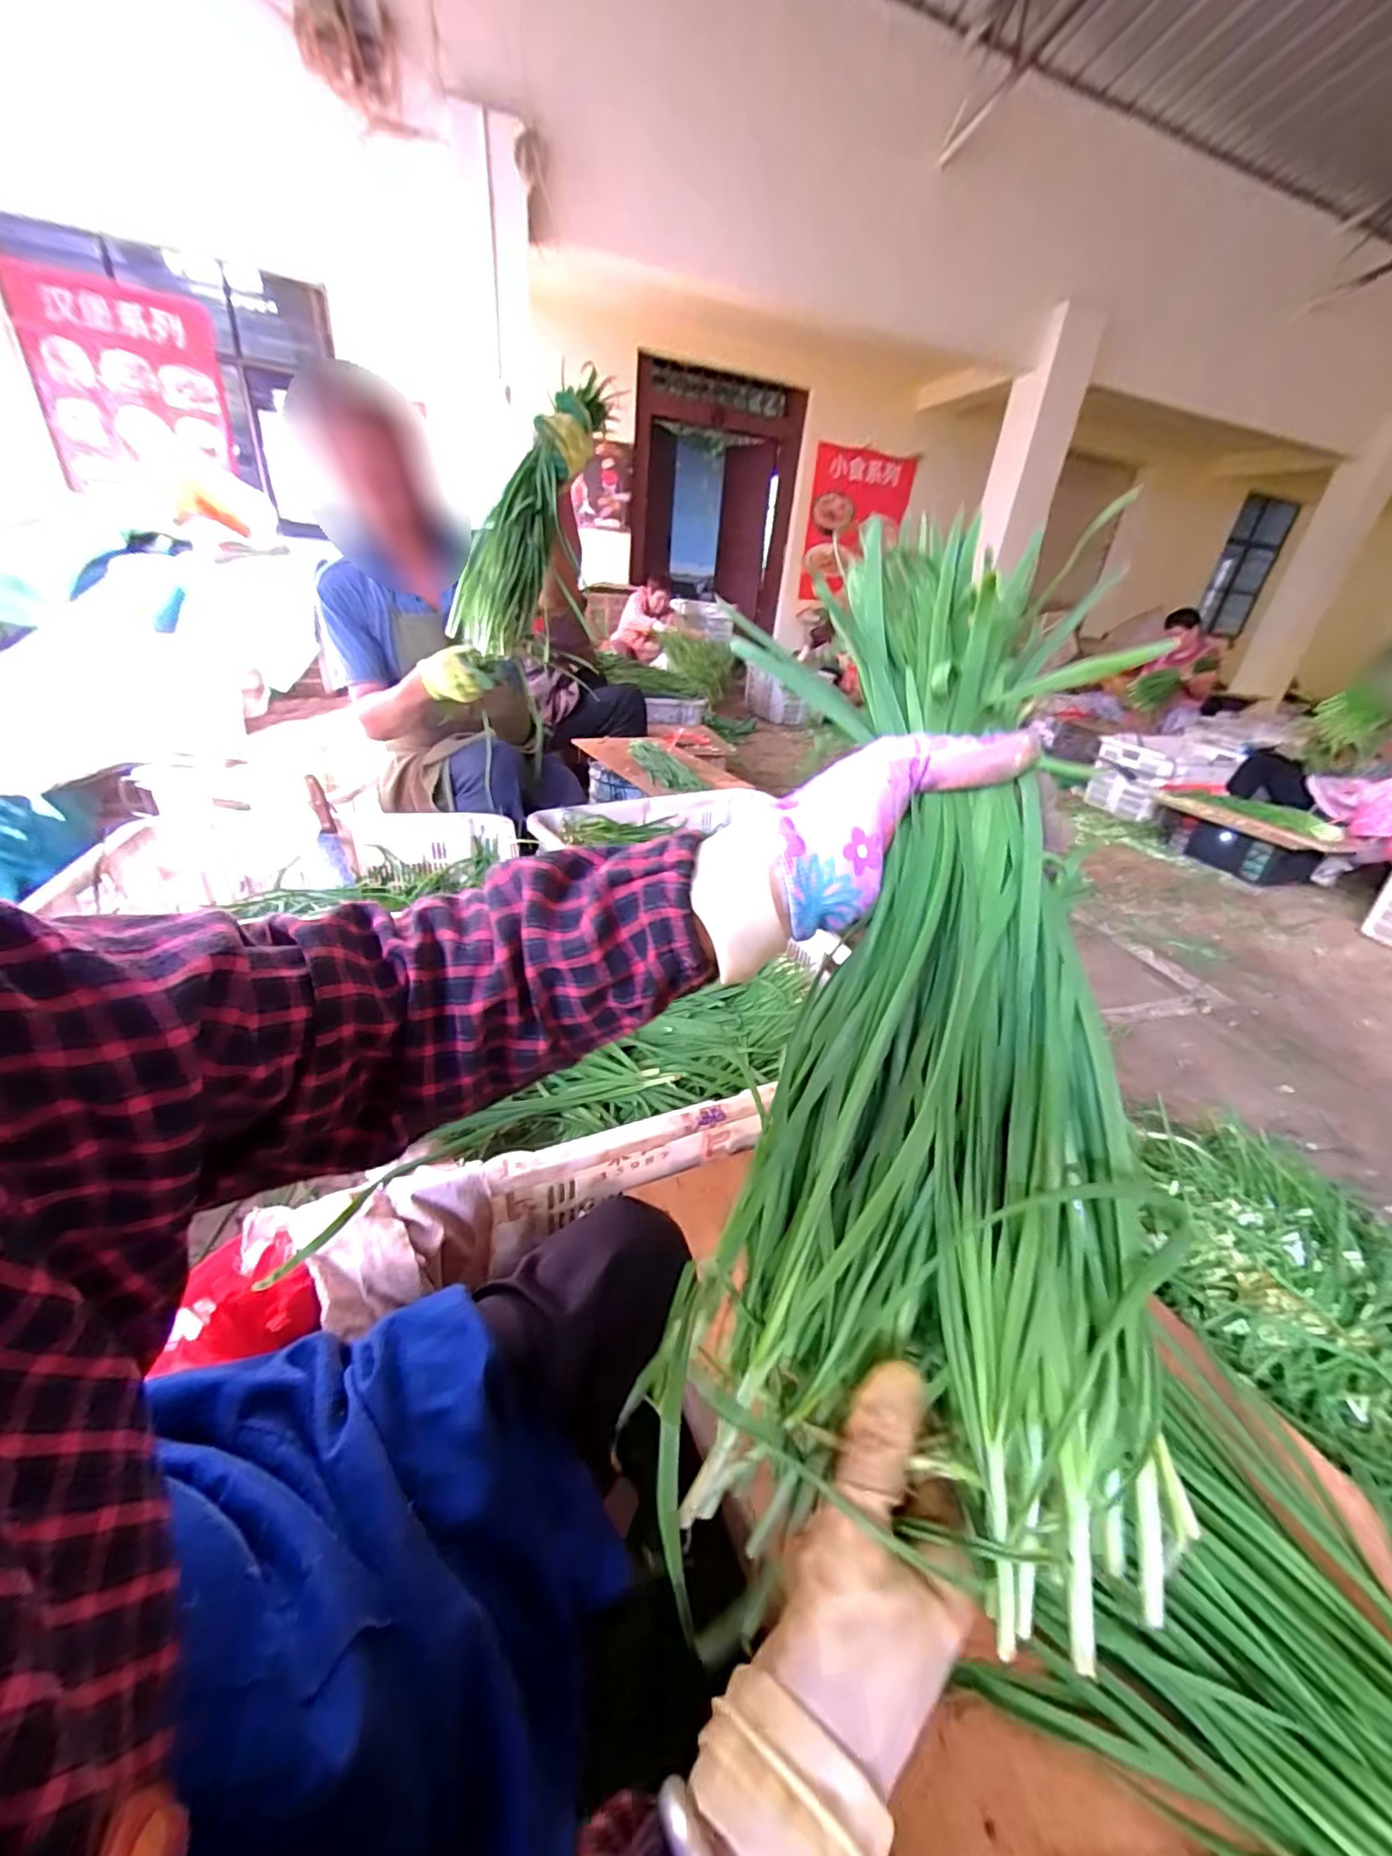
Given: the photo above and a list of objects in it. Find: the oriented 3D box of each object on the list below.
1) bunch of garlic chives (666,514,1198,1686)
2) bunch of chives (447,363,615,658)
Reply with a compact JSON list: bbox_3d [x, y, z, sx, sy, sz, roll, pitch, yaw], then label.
[{"bbox_3d":[0.098,0.036,0.264,0.177,0.430,0.073,6,-8,-1],"label":"bunch of garlic chives"},{"bbox_3d":[-0.245,-0.629,0.949,0.132,0.410,0.119,18,14,-46],"label":"bunch of chives"}]

